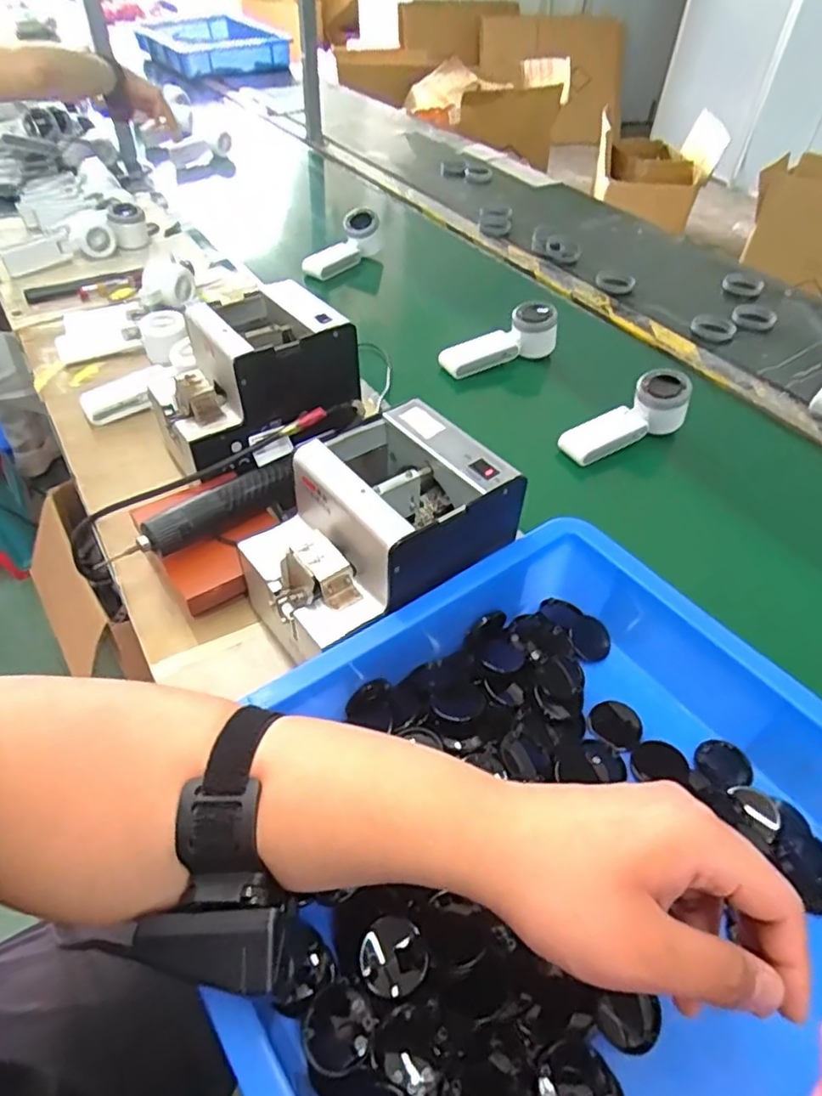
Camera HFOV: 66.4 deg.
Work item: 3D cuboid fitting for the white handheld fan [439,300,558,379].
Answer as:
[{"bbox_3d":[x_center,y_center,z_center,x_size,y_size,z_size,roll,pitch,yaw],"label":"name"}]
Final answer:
[{"bbox_3d":[0.114,-0.271,0.835,0.161,0.070,0.045,-24,49,-7],"label":"white handheld fan"}]

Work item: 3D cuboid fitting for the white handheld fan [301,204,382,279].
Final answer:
[{"bbox_3d":[-0.112,-0.487,1.040,0.159,0.068,0.049,-46,23,-14],"label":"white handheld fan"}]

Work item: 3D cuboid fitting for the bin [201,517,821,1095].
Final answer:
[{"bbox_3d":[0.147,0.246,0.315,0.378,0.100,0.559,-24,52,-25],"label":"bin"}]

